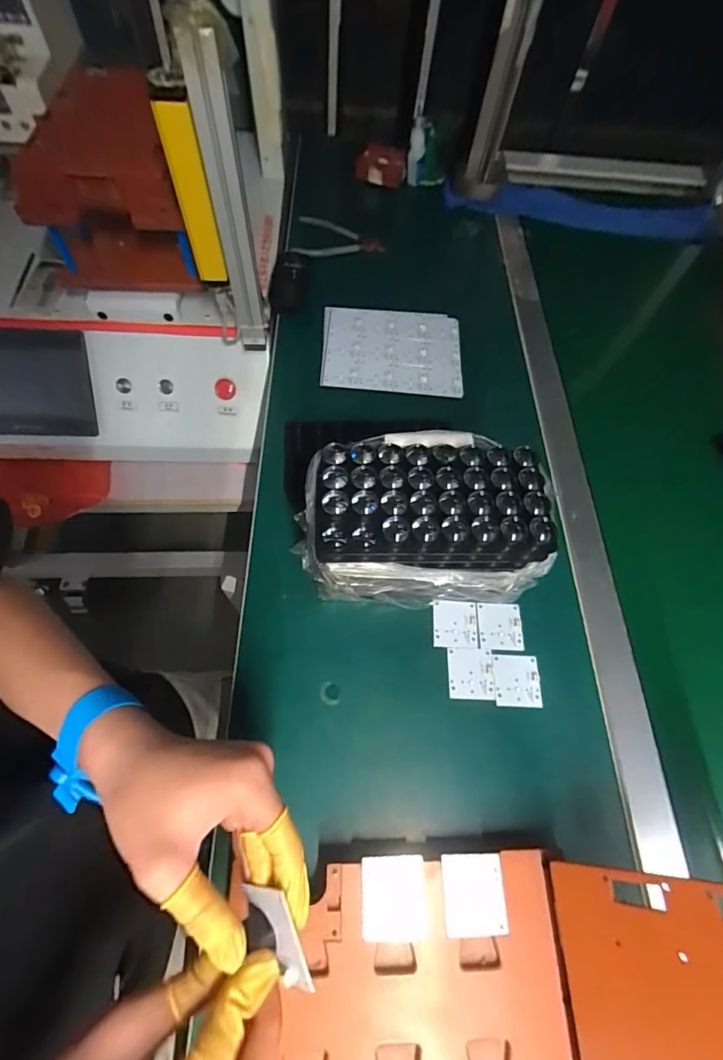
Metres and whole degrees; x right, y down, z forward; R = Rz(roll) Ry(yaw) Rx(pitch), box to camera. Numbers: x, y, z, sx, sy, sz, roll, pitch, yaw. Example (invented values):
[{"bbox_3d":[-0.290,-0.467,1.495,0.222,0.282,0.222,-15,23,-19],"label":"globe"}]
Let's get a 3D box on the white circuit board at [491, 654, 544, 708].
[{"bbox_3d":[0.150,0.146,0.438,0.043,0.004,0.047,2,65,-1],"label":"white circuit board"}]

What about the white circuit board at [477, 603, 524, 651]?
[{"bbox_3d":[0.141,0.098,0.461,0.044,0.004,0.047,2,66,-3],"label":"white circuit board"}]

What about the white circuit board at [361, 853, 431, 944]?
[{"bbox_3d":[0.024,0.269,0.332,0.048,0.006,0.049,0,63,-4],"label":"white circuit board"}]

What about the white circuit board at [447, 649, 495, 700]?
[{"bbox_3d":[0.106,0.139,0.438,0.044,0.004,0.047,3,63,-3],"label":"white circuit board"}]

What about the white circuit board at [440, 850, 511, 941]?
[{"bbox_3d":[0.084,0.270,0.336,0.046,0.004,0.050,0,63,-4],"label":"white circuit board"}]

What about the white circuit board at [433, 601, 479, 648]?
[{"bbox_3d":[0.095,0.096,0.458,0.045,0.005,0.046,4,63,-2],"label":"white circuit board"}]

